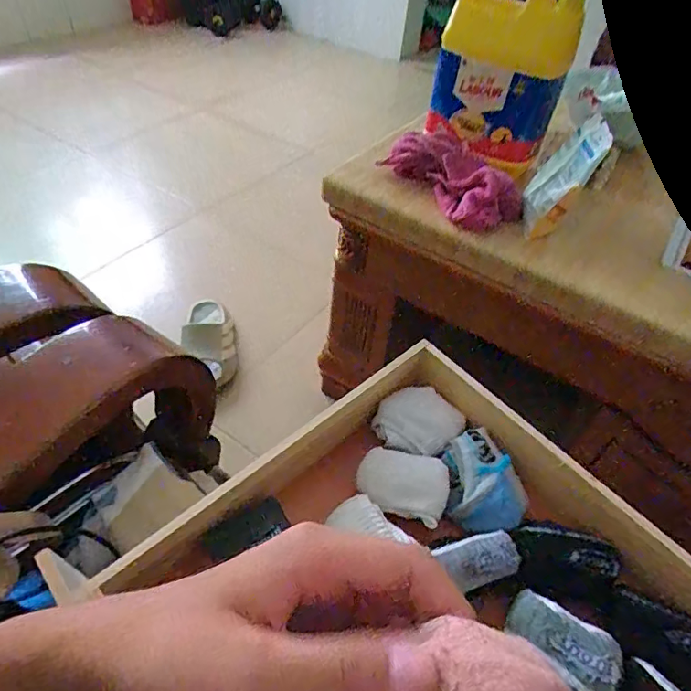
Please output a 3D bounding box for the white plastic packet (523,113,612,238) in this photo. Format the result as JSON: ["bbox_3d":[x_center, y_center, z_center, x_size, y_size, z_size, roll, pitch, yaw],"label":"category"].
[{"bbox_3d":[0.323,-0.260,0.772,0.014,0.172,0.088,19,42,-27],"label":"white plastic packet"}]

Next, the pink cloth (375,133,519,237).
[{"bbox_3d":[0.178,-0.274,0.849,0.110,0.090,0.240,-25,54,-26],"label":"pink cloth"}]

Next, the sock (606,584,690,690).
[{"bbox_3d":[0.258,0.240,0.413,0.089,0.033,0.042,31,51,21],"label":"sock"}]

